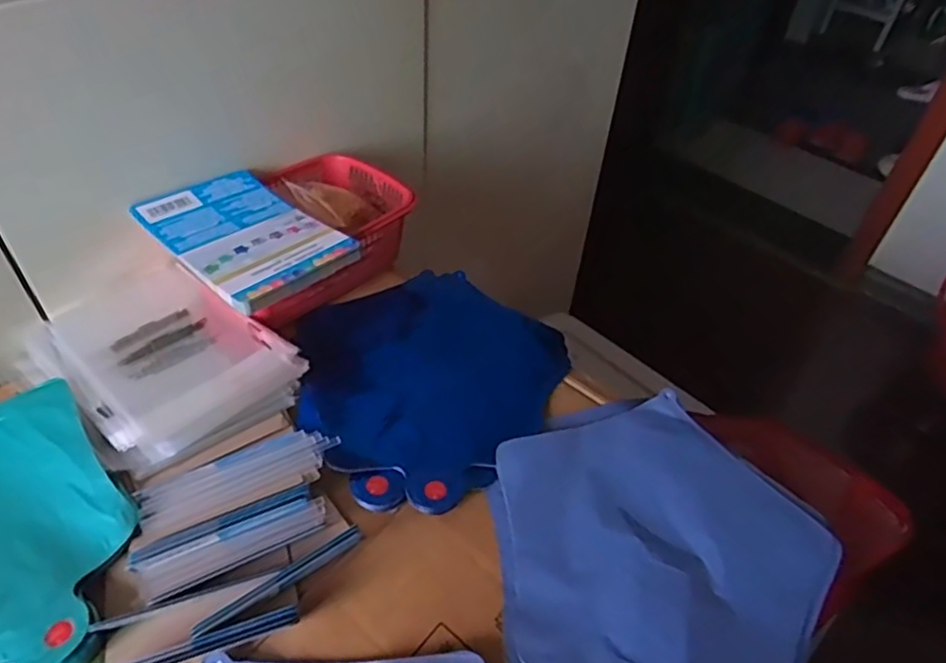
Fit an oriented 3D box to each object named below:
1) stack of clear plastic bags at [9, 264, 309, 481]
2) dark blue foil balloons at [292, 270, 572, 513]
[{"bbox_3d":[-0.263,0.020,0.538,0.212,0.029,0.151,33,51,26],"label":"stack of clear plastic bags"},{"bbox_3d":[-0.044,0.027,0.562,0.229,0.012,0.232,-32,55,-31],"label":"dark blue foil balloons"}]

